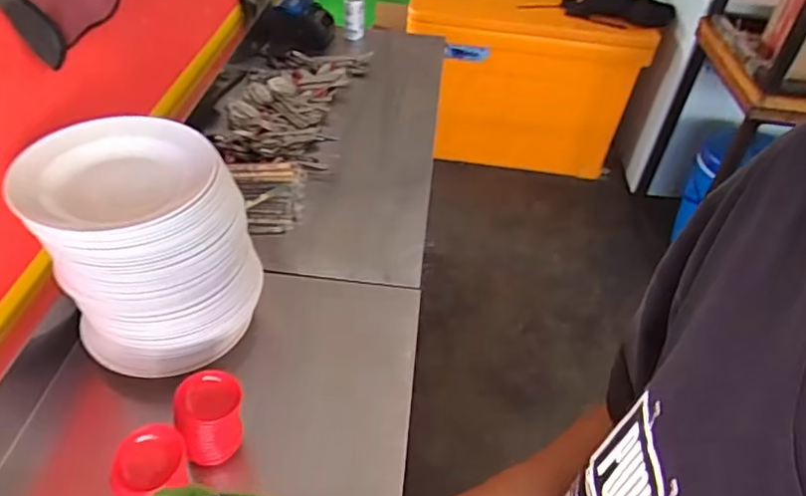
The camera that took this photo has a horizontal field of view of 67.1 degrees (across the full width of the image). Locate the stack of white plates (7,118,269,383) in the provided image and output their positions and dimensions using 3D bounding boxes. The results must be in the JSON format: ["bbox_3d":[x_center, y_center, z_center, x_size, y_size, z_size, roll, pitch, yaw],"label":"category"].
[{"bbox_3d":[-0.321,-0.003,0.769,0.221,0.244,0.226,-26,51,-31],"label":"stack of white plates"}]

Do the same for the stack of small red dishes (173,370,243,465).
[{"bbox_3d":[-0.224,0.197,0.712,0.072,0.080,0.068,-12,45,-19],"label":"stack of small red dishes"}]

